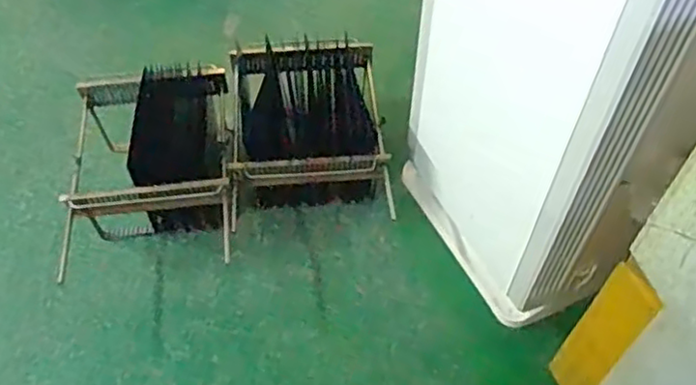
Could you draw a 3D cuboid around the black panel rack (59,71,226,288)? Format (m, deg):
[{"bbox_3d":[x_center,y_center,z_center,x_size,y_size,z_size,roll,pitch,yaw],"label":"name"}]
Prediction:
[{"bbox_3d":[-0.543,-0.097,1.835,0.443,0.325,0.607,-5,54,-4],"label":"black panel rack"}]

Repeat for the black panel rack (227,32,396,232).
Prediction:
[{"bbox_3d":[-0.117,-0.183,1.935,0.426,0.269,0.505,-3,54,-3],"label":"black panel rack"}]

